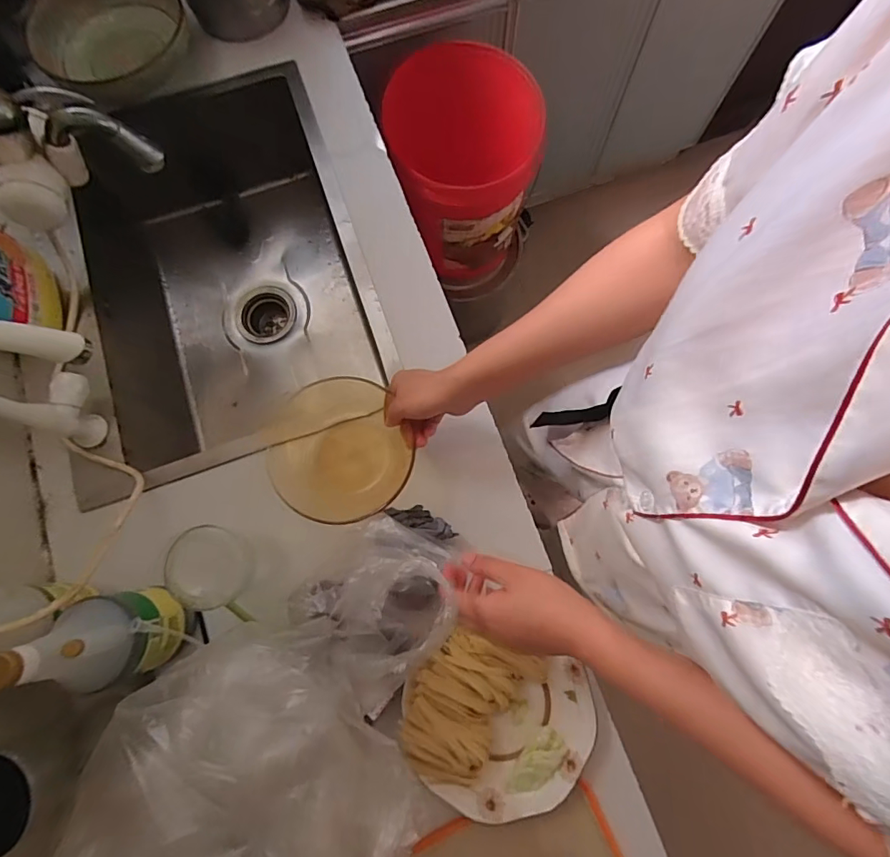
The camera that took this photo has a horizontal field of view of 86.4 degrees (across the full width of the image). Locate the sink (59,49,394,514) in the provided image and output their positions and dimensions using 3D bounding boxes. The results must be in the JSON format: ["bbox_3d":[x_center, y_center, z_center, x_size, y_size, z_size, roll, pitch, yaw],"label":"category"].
[{"bbox_3d":[-0.353,-0.215,0.774,0.430,0.219,0.590,-19,77,-3],"label":"sink"}]

